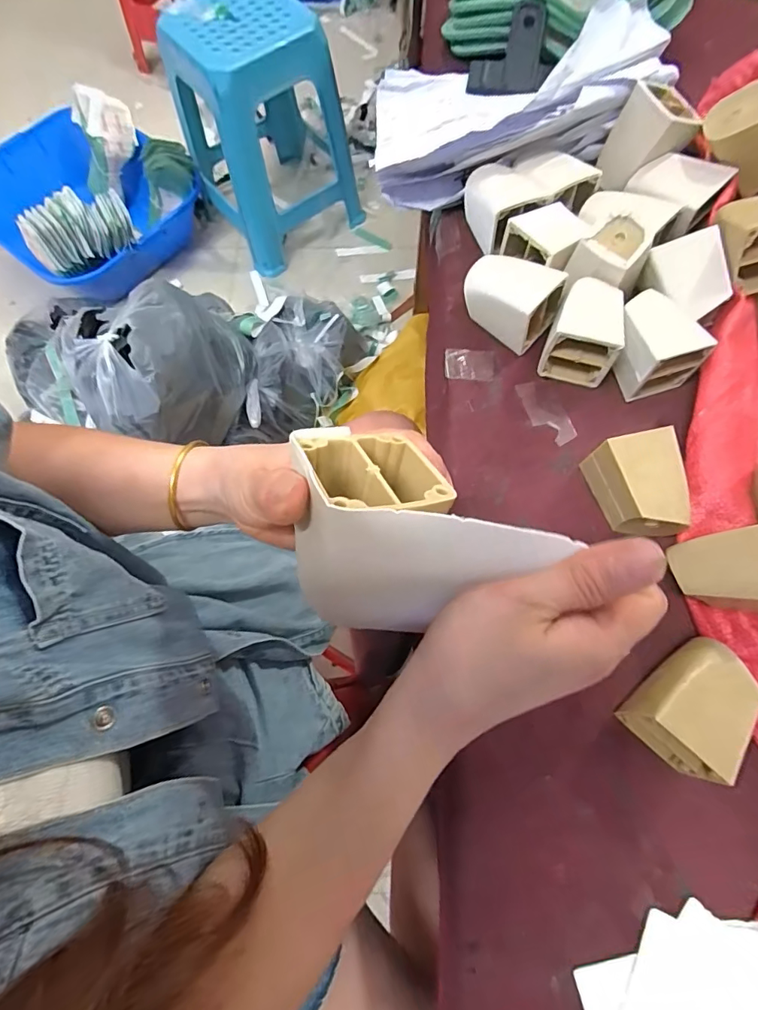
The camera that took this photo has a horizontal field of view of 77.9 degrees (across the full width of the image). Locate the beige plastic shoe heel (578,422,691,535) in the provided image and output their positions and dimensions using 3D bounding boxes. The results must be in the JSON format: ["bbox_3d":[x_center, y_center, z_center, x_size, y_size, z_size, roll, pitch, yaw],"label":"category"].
[{"bbox_3d":[0.201,-0.014,0.366,0.057,0.050,0.074,-5,71,0],"label":"beige plastic shoe heel"}]

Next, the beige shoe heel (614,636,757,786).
[{"bbox_3d":[0.211,0.132,0.317,0.055,0.054,0.076,40,77,14],"label":"beige shoe heel"}]

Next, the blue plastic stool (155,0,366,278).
[{"bbox_3d":[-0.301,-0.962,1.206,0.349,0.454,0.345,-36,73,-10],"label":"blue plastic stool"}]

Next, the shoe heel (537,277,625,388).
[{"bbox_3d":[0.185,-0.157,0.421,0.062,0.057,0.077,23,73,10],"label":"shoe heel"}]

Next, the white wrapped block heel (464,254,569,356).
[{"bbox_3d":[0.121,-0.195,0.435,0.057,0.051,0.083,-41,74,-12],"label":"white wrapped block heel"}]

